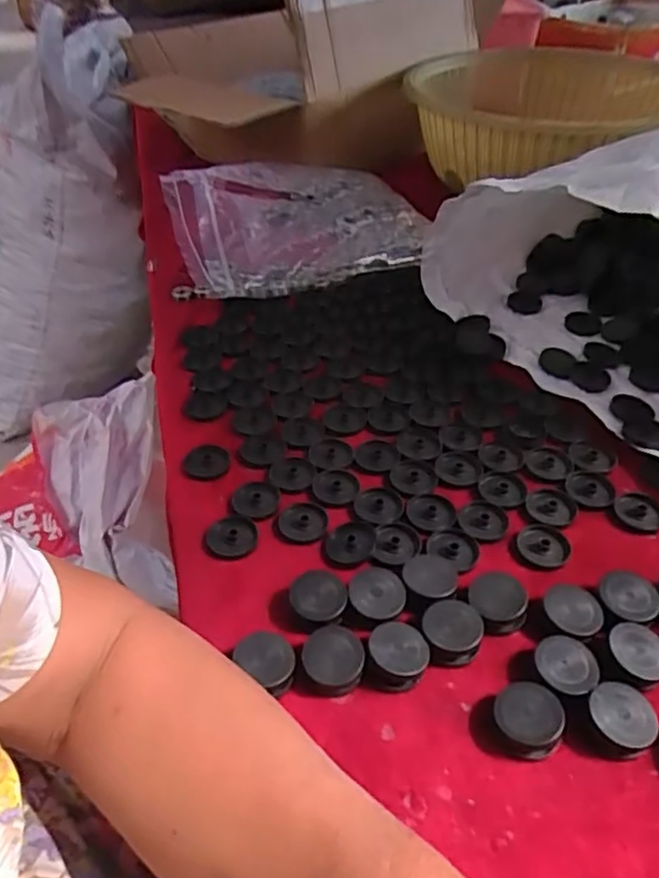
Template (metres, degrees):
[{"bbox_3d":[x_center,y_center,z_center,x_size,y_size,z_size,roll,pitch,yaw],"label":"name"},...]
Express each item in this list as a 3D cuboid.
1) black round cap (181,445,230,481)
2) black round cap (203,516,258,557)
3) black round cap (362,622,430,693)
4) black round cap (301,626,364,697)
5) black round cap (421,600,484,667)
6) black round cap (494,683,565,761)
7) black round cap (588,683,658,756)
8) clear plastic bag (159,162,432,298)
[{"bbox_3d":[-0.090,0.016,0.478,0.031,0.007,0.032,-1,43,1],"label":"black round cap"},{"bbox_3d":[-0.066,0.064,0.432,0.033,0.006,0.032,-1,43,1],"label":"black round cap"},{"bbox_3d":[0.037,0.119,0.355,0.032,0.020,0.033,-1,43,1],"label":"black round cap"},{"bbox_3d":[0.002,0.122,0.355,0.033,0.017,0.034,-1,43,1],"label":"black round cap"},{"bbox_3d":[0.068,0.109,0.364,0.032,0.019,0.034,-1,43,1],"label":"black round cap"},{"bbox_3d":[0.101,0.142,0.328,0.033,0.019,0.032,-1,43,1],"label":"black round cap"},{"bbox_3d":[0.147,0.142,0.327,0.031,0.016,0.029,-1,43,1],"label":"black round cap"},{"bbox_3d":[-0.040,-0.256,0.729,0.271,0.082,0.220,-11,44,-9],"label":"clear plastic bag"}]

